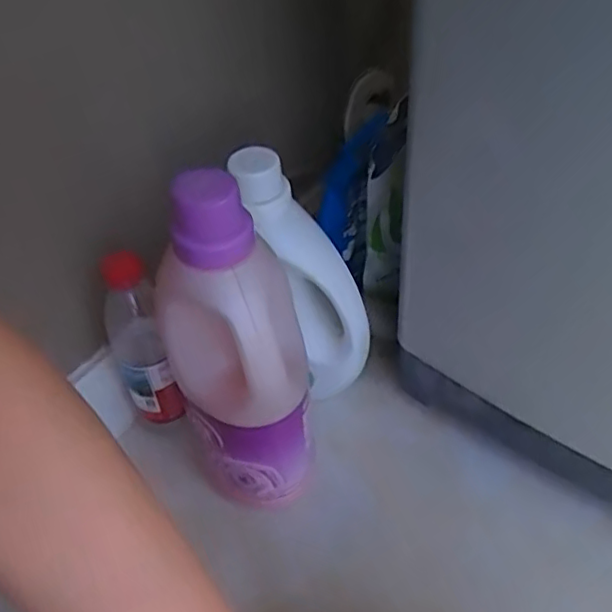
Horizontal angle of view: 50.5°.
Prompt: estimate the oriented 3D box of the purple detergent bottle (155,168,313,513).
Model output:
[{"bbox_3d":[-0.056,0.044,0.523,0.099,0.307,0.096,-18,47,-11],"label":"purple detergent bottle"}]

